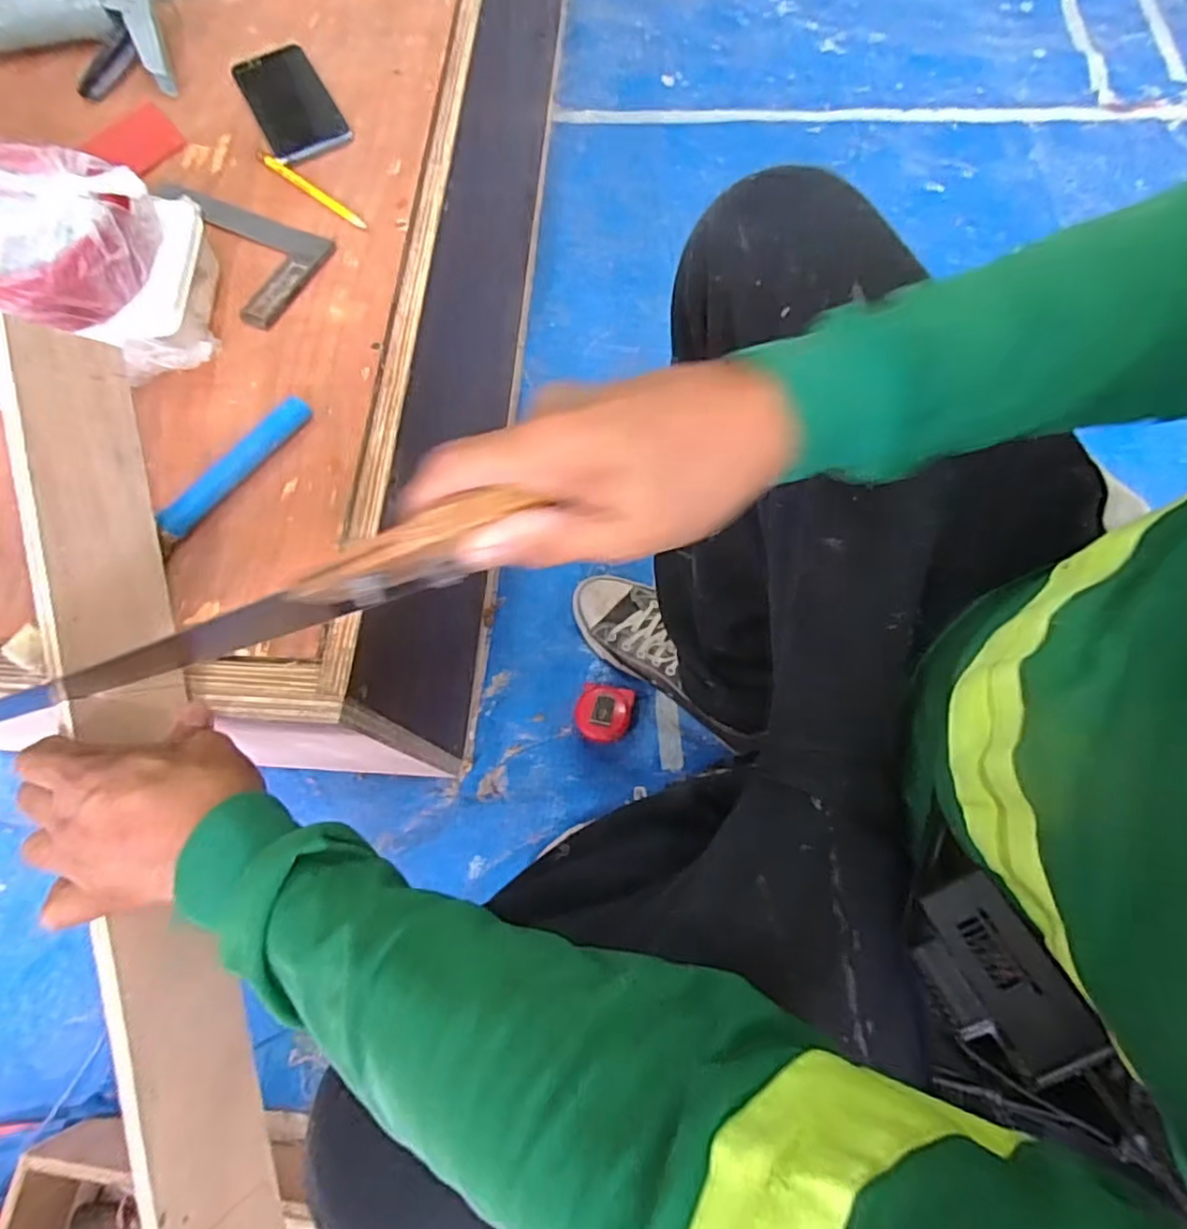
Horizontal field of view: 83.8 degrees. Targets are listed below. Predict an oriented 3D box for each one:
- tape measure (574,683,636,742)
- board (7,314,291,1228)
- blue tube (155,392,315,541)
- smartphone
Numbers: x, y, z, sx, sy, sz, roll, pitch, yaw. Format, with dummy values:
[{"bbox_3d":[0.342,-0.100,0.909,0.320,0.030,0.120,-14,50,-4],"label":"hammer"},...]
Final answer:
[{"bbox_3d":[0.012,0.111,0.745,0.063,0.033,0.063,8,71,7],"label":"tape measure"},{"bbox_3d":[-0.242,0.201,0.383,0.023,0.076,0.772,-17,84,32],"label":"board"},{"bbox_3d":[-0.263,-0.110,0.490,0.019,0.018,0.137,37,75,12],"label":"blue tube"},{"bbox_3d":[-0.294,-0.498,0.646,0.077,0.016,0.175,-25,68,-13],"label":"smartphone"}]

